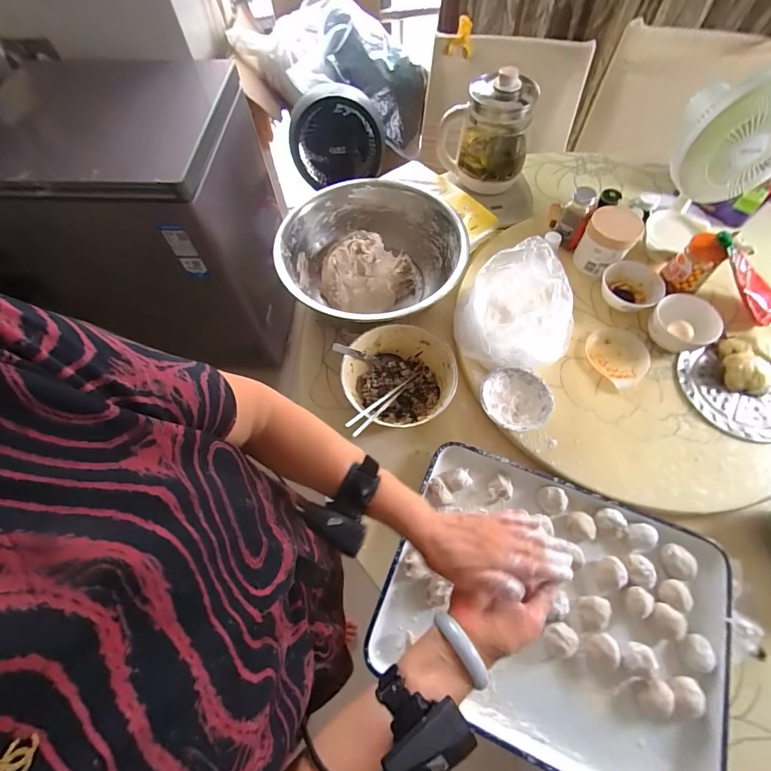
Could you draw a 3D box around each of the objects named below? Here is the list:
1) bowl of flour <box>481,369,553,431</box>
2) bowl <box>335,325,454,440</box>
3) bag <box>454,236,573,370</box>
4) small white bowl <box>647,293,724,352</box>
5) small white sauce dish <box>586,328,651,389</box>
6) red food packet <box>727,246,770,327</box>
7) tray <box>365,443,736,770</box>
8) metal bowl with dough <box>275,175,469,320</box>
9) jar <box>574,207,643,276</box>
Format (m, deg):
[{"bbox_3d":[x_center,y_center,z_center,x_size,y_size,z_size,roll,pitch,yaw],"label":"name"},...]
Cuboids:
[{"bbox_3d":[0.226,0.029,0.675,0.117,0.038,0.115,-1,63,1],"label":"bowl of flour"},{"bbox_3d":[0.020,-0.014,0.706,0.197,0.084,0.189,-1,63,1],"label":"bowl"},{"bbox_3d":[0.237,-0.124,0.687,0.181,0.142,0.200,33,69,16],"label":"bag"},{"bbox_3d":[0.552,-0.115,0.711,0.086,0.076,0.104,-41,69,-17],"label":"small white bowl"},{"bbox_3d":[0.440,-0.059,0.725,0.107,0.018,0.110,-1,63,1],"label":"small white sauce dish"},{"bbox_3d":[0.686,-0.195,0.718,0.182,0.032,0.067,40,67,-17],"label":"red food packet"},{"bbox_3d":[0.248,0.325,0.568,0.465,0.046,0.361,20,65,11],"label":"tray"},{"bbox_3d":[-0.029,-0.260,0.817,0.369,0.132,0.361,-1,63,1],"label":"metal bowl with dough"},{"bbox_3d":[0.459,-0.298,0.798,0.094,0.093,0.112,33,69,16],"label":"jar"}]

